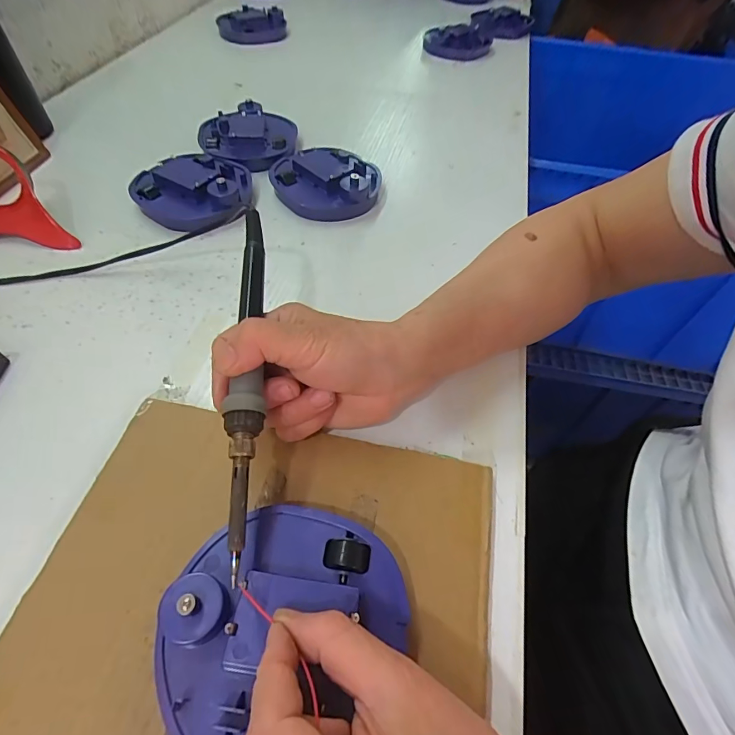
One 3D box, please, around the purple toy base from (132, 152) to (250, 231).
[{"bbox_3d":[-0.167,-0.169,0.408,0.105,0.031,0.091,-9,55,-10],"label":"purple toy base"}]

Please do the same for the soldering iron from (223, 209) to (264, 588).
[{"bbox_3d":[-0.065,-0.001,0.231,0.017,0.020,0.204,-2,63,-5],"label":"soldering iron"}]

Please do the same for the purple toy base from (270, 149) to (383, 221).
[{"bbox_3d":[-0.045,-0.187,0.431,0.107,0.033,0.087,15,54,8],"label":"purple toy base"}]

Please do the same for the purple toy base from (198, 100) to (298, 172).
[{"bbox_3d":[-0.131,-0.256,0.469,0.101,0.030,0.093,-3,54,-5],"label":"purple toy base"}]

